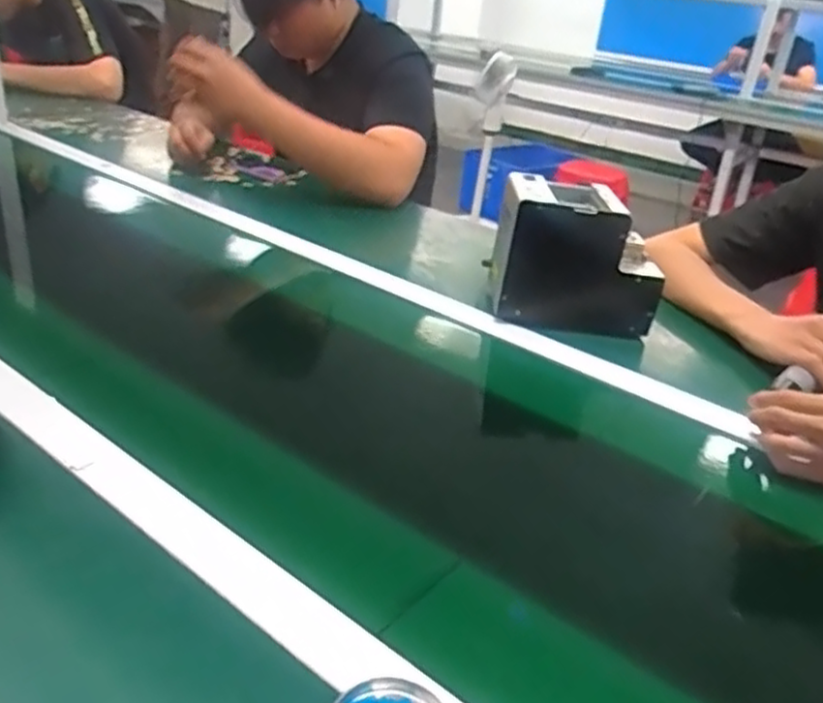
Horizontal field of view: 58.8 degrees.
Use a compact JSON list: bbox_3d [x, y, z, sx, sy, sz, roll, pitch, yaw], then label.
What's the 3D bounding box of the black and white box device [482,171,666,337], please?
[{"bbox_3d":[0.192,-0.106,0.863,0.178,0.156,0.115,3,28,-7],"label":"black and white box device"}]

